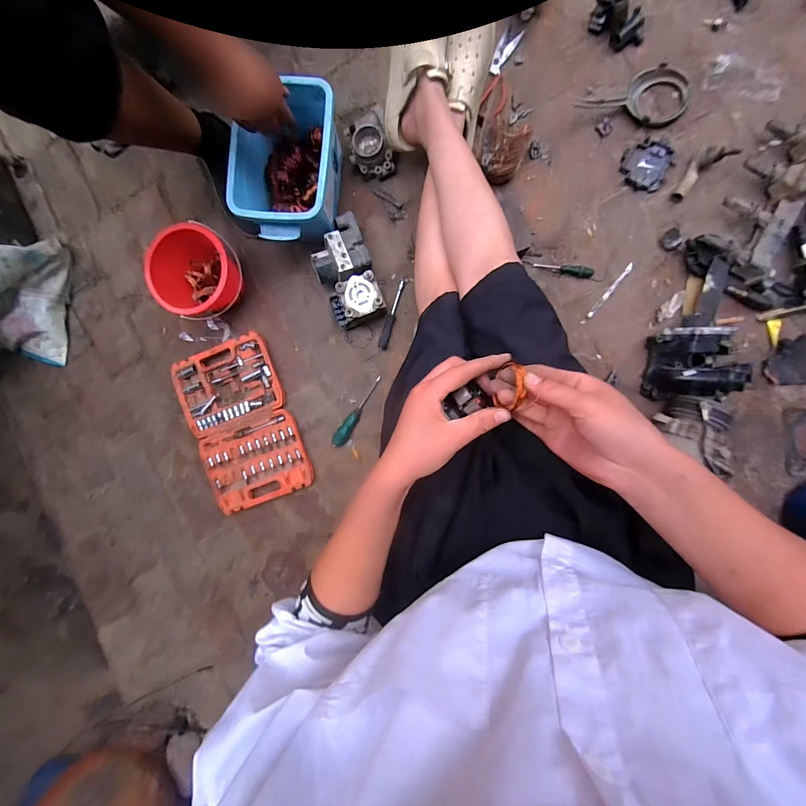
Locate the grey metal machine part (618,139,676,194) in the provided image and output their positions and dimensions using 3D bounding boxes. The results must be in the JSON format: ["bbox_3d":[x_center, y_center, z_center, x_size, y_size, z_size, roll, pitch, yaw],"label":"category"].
[{"bbox_3d":[0.493,-0.482,0.708,0.094,0.013,0.091,0,95,6],"label":"grey metal machine part"}]

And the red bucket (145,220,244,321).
[{"bbox_3d":[-0.440,-0.280,0.764,0.155,0.122,0.181,31,97,3],"label":"red bucket"}]

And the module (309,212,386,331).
[{"bbox_3d":[-0.120,-0.277,0.762,0.122,0.087,0.206,-18,92,7],"label":"module"}]

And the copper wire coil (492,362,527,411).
[{"bbox_3d":[0.098,-0.015,0.314,0.028,0.017,0.040,17,96,5],"label":"copper wire coil"}]

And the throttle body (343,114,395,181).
[{"bbox_3d":[-0.074,-0.551,0.752,0.092,0.052,0.123,-13,93,7],"label":"throttle body"}]

